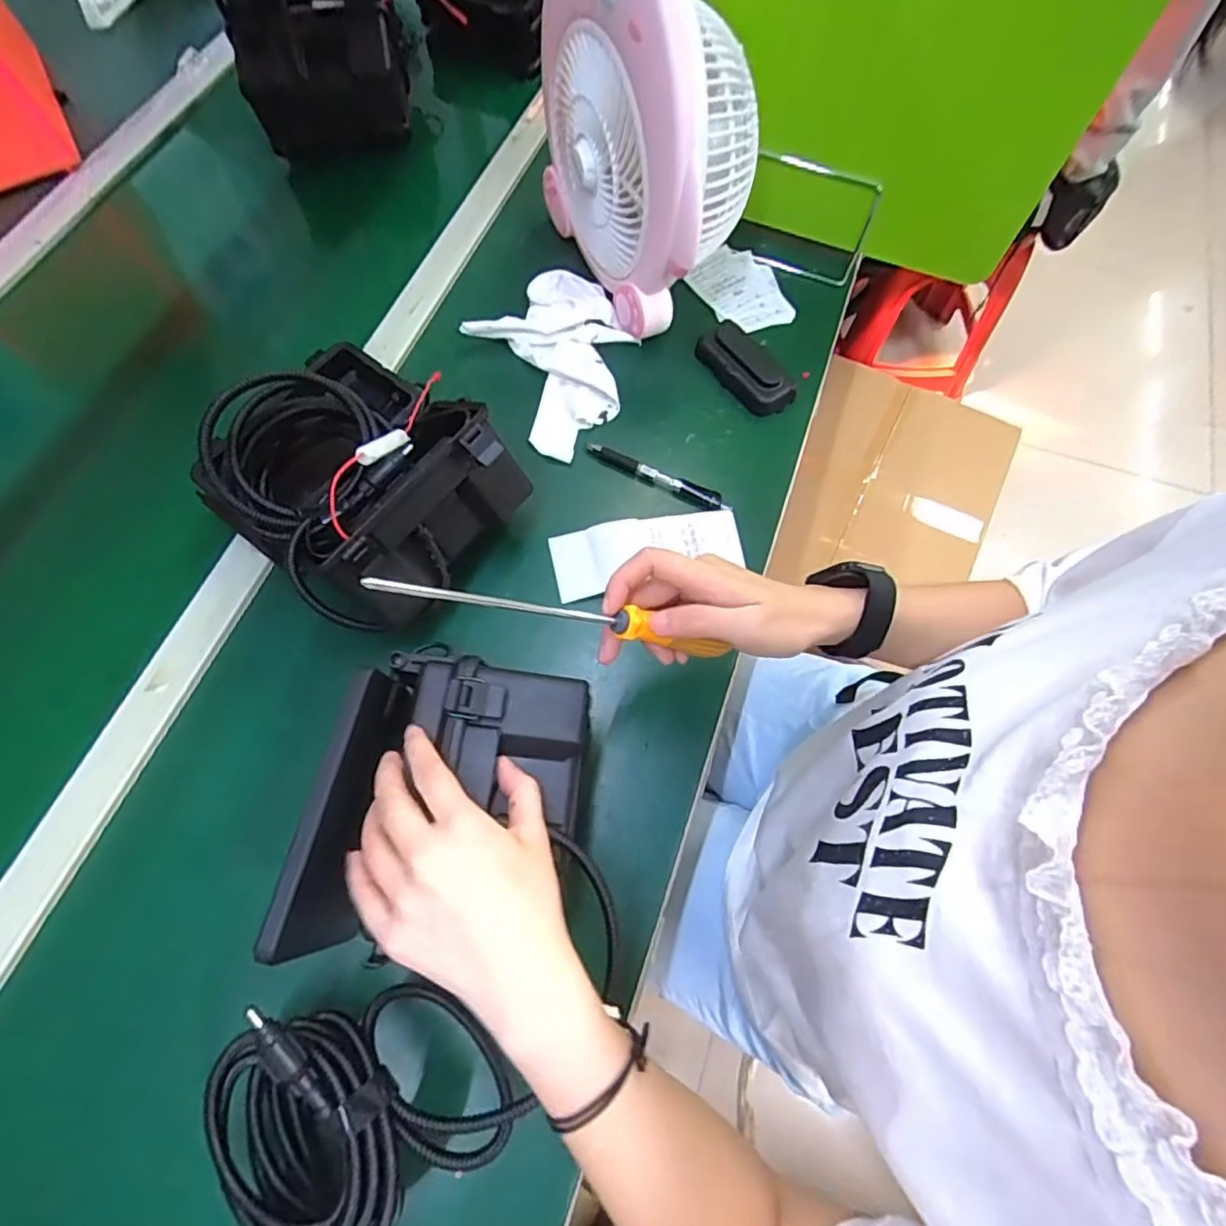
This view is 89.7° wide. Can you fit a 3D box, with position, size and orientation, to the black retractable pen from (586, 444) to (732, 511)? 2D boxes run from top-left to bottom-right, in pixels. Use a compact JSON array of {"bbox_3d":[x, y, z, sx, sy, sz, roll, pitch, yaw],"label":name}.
[{"bbox_3d":[0.041,-0.125,0.564,0.141,0.007,0.015,25,71,9],"label":"black retractable pen"}]

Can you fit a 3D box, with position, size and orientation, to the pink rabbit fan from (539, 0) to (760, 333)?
[{"bbox_3d":[0.037,-0.431,0.519,0.132,0.318,0.243,-24,71,-9],"label":"pink rabbit fan"}]

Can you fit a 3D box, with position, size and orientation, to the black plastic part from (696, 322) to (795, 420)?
[{"bbox_3d":[0.132,-0.239,0.596,0.054,0.025,0.103,-34,73,-12],"label":"black plastic part"}]

